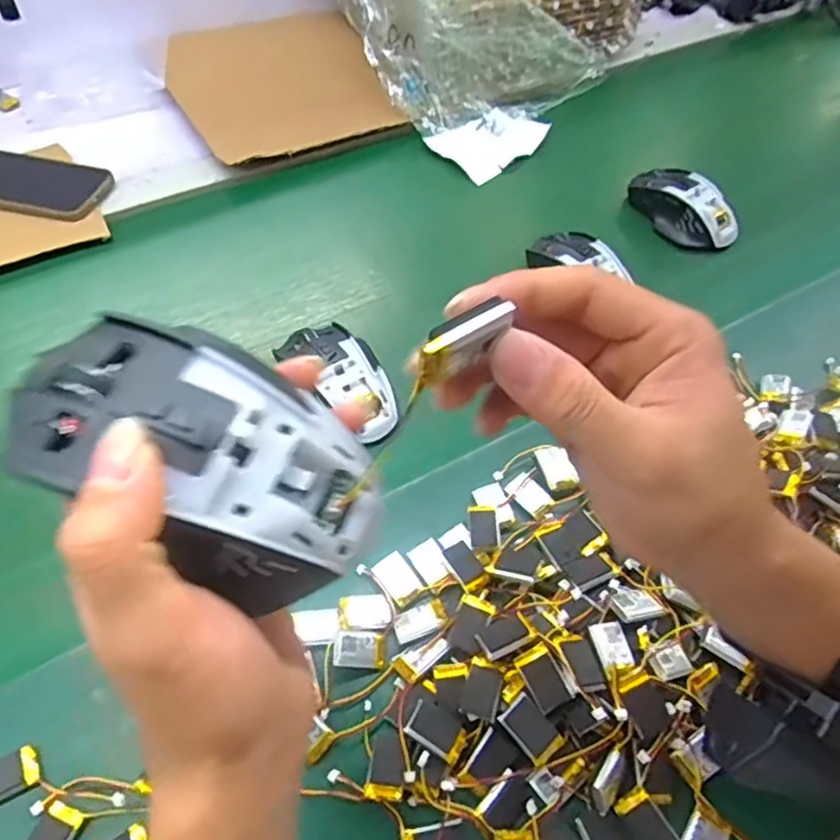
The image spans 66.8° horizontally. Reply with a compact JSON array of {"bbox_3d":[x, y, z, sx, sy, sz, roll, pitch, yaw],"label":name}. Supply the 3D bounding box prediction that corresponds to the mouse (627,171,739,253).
[{"bbox_3d":[0.259,-0.211,0.631,0.054,0.042,0.114,-38,64,-24],"label":"mouse"}]

